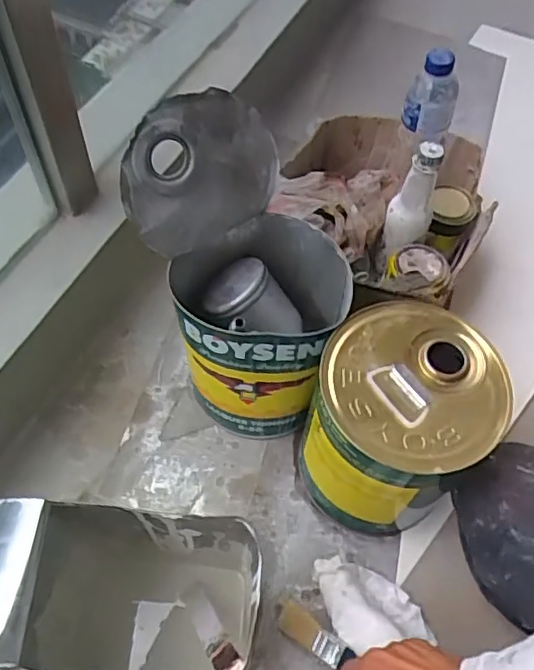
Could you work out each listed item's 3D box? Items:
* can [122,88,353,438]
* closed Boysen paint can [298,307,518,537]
[{"bbox_3d":[-0.024,-0.048,0.625,0.203,0.317,0.181,19,60,9],"label":"can"},{"bbox_3d":[0.121,0.091,0.600,0.153,0.204,0.148,1,59,-2],"label":"closed Boysen paint can"}]

